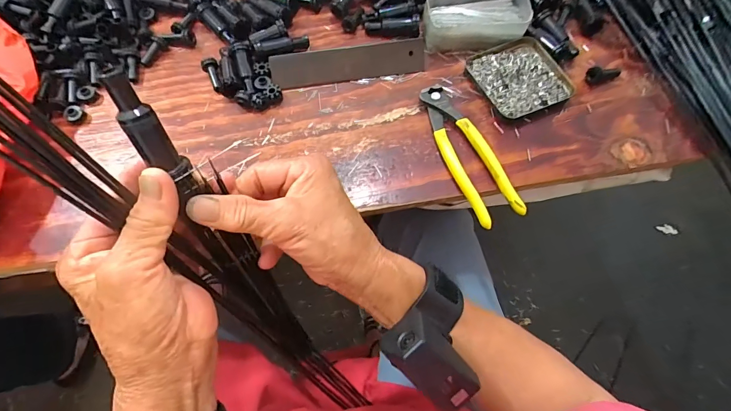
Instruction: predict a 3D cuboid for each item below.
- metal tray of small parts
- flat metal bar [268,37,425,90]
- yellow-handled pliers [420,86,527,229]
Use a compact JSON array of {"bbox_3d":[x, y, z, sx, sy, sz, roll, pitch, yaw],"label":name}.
[{"bbox_3d":[0.173,-0.146,0.413,0.093,0.012,0.096,-20,67,-9],"label":"metal tray of small parts"},{"bbox_3d":[-0.019,-0.162,0.415,0.172,0.036,0.006,-8,27,-2],"label":"flat metal bar"},{"bbox_3d":[0.102,-0.056,0.372,0.044,0.016,0.161,-20,67,-9],"label":"yellow-handled pliers"}]

